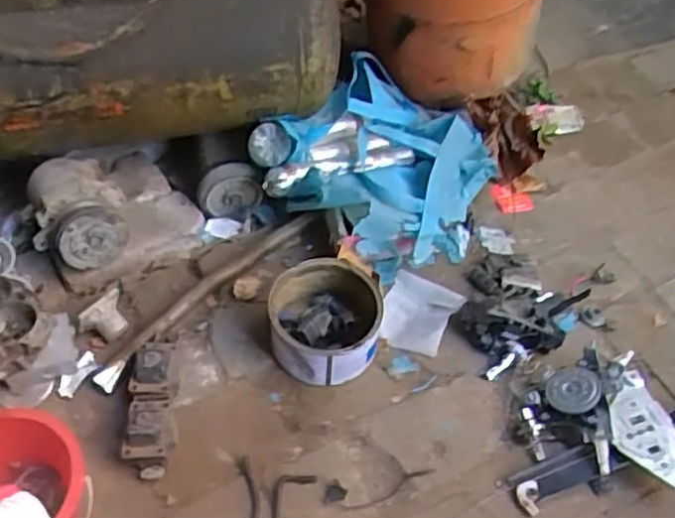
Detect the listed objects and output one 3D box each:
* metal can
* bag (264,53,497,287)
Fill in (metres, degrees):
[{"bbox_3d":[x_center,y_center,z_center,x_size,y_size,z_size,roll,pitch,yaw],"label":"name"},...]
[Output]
[{"bbox_3d":[-0.016,0.091,0.966,0.148,0.095,0.160,1,51,-1],"label":"metal can"},{"bbox_3d":[0.093,-0.158,1.148,0.313,0.167,0.336,29,56,23],"label":"bag"}]

